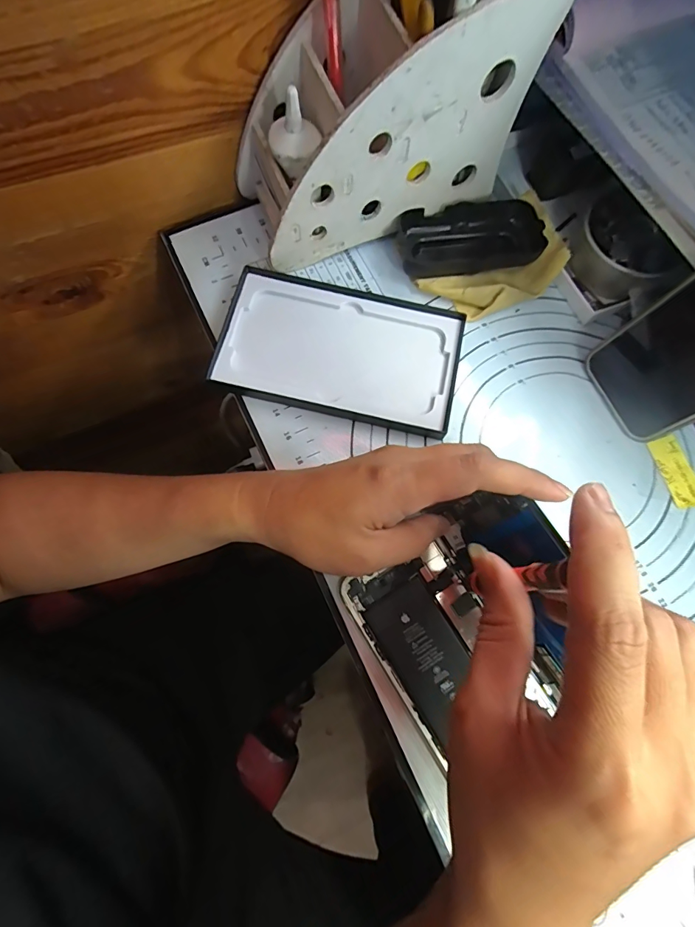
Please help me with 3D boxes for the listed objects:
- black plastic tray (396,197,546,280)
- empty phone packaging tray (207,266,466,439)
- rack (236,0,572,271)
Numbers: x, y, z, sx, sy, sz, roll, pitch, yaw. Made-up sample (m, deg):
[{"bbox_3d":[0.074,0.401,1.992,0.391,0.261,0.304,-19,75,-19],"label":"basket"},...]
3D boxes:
[{"bbox_3d":[0.095,-0.175,0.329,0.105,0.018,0.054,-11,76,-4],"label":"black plastic tray"},{"bbox_3d":[-0.004,-0.082,0.306,0.166,0.014,0.100,14,76,3],"label":"empty phone packaging tray"},{"bbox_3d":[0.017,-0.229,0.282,0.183,0.130,0.079,-22,76,-6],"label":"rack"}]

